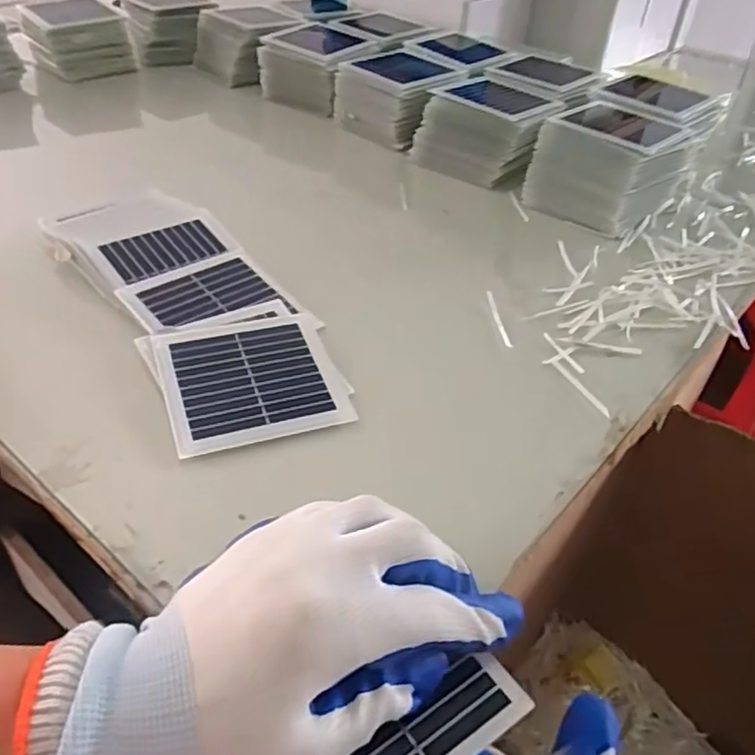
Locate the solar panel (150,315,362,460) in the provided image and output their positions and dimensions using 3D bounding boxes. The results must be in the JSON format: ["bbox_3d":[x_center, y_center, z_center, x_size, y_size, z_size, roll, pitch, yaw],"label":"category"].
[{"bbox_3d":[-0.072,0.000,0.379,0.094,0.005,0.094,-12,47,-18],"label":"solar panel"}]

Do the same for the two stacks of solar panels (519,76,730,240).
[{"bbox_3d":[0.226,-0.205,0.606,0.114,0.071,0.207,27,44,25],"label":"two stacks of solar panels"}]

